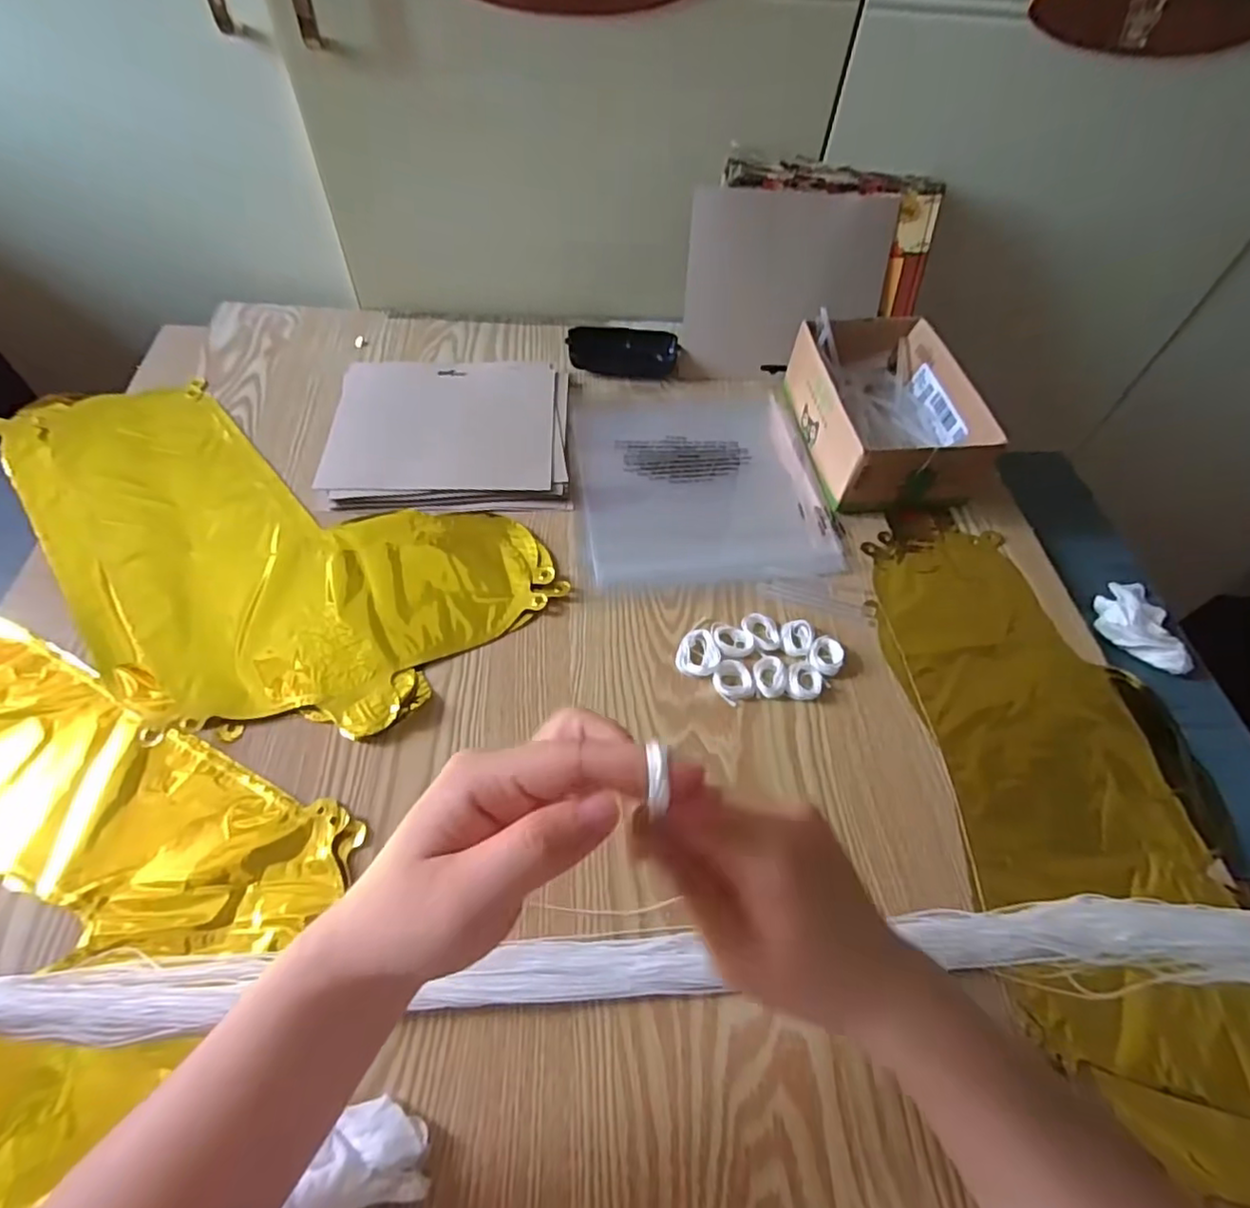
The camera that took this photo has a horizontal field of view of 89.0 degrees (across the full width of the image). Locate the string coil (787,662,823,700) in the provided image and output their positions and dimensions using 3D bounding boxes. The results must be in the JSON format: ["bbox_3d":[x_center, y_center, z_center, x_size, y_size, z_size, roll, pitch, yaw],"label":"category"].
[{"bbox_3d":[0.125,0.053,0.442,0.024,0.004,0.029,13,55,5],"label":"string coil"}]

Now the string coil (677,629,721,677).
[{"bbox_3d":[0.053,0.035,0.453,0.030,0.005,0.036,7,55,1],"label":"string coil"}]

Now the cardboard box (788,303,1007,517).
[{"bbox_3d":[0.231,-0.173,0.574,0.136,0.068,0.186,-7,56,-8],"label":"cardboard box"}]

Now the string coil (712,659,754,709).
[{"bbox_3d":[0.075,0.054,0.439,0.027,0.008,0.029,2,55,-3],"label":"string coil"}]

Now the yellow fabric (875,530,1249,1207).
[{"bbox_3d":[0.286,0.113,0.410,0.166,0.010,0.410,0,55,-4],"label":"yellow fabric"}]

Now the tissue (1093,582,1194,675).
[{"bbox_3d":[0.404,0.012,0.503,0.057,0.020,0.086,6,55,0],"label":"tissue"}]

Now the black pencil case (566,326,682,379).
[{"bbox_3d":[0.000,-0.263,0.656,0.113,0.025,0.061,-1,55,-5],"label":"black pencil case"}]

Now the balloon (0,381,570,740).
[{"bbox_3d":[-0.290,-0.058,0.490,0.423,0.018,0.252,33,59,18],"label":"balloon"}]

